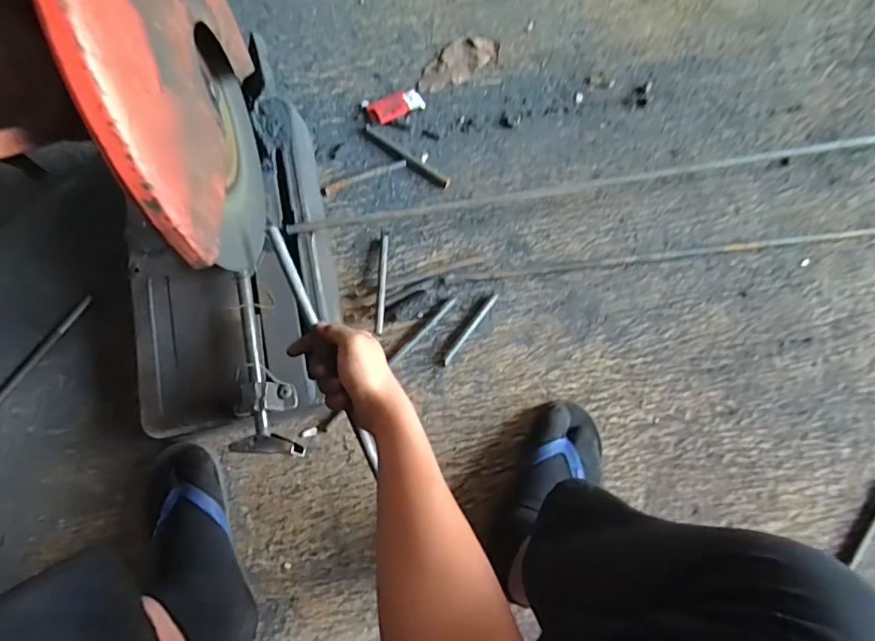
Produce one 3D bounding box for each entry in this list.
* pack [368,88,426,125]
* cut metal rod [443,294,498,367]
[{"bbox_3d":[-0.066,-0.339,0.778,0.085,0.012,0.043,-26,79,-5],"label":"pack"},{"bbox_3d":[0.047,0.012,0.697,0.008,0.004,0.124,37,81,7],"label":"cut metal rod"}]

